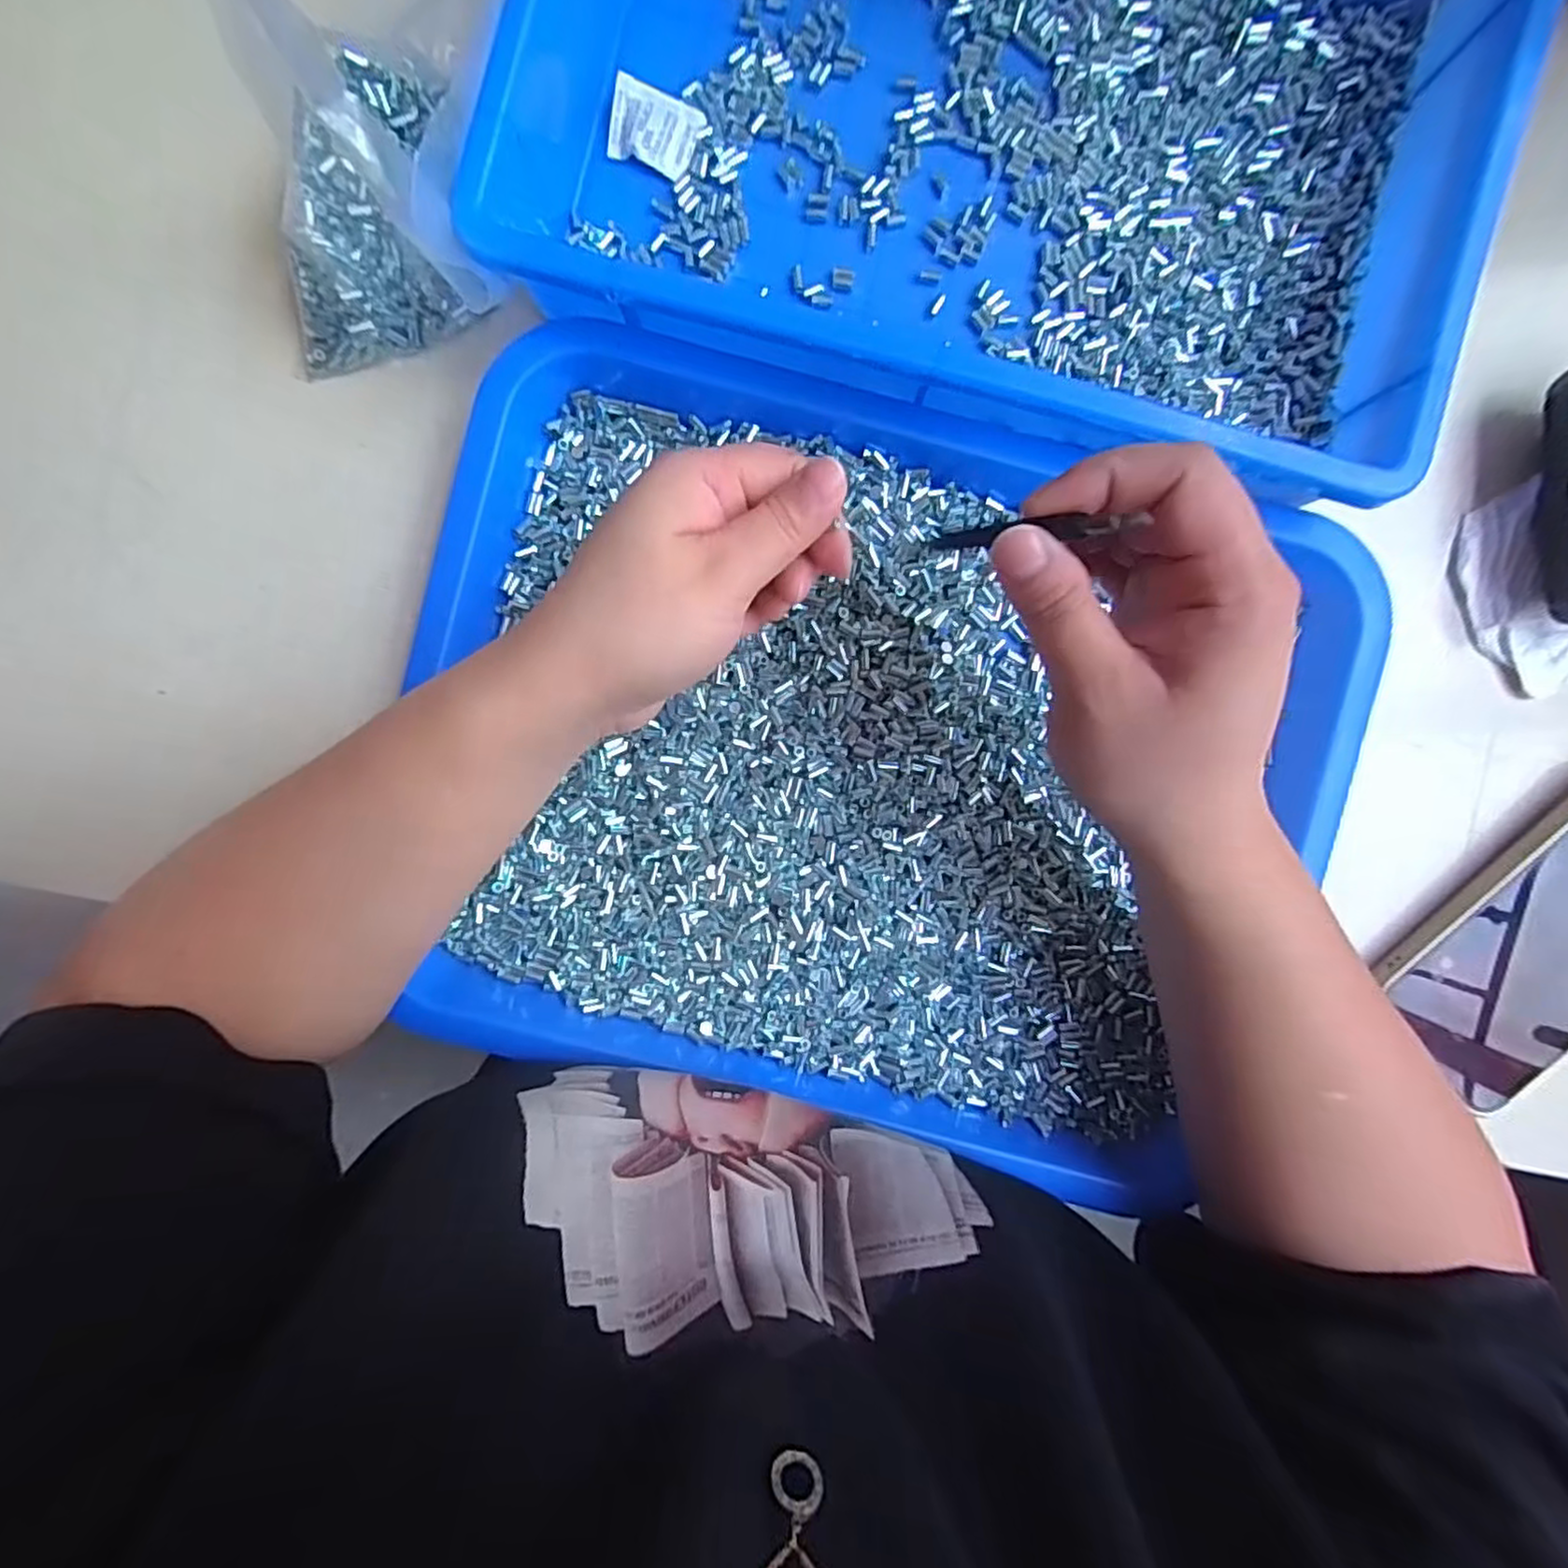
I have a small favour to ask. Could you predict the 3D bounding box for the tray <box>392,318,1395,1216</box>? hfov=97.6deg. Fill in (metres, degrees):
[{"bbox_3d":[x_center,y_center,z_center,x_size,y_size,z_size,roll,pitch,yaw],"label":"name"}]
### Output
[{"bbox_3d":[0.031,-0.005,0.282,0.370,0.050,0.302,15,92,0],"label":"tray"}]

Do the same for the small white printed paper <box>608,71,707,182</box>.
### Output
[{"bbox_3d":[-0.056,-0.283,0.296,0.037,0.007,0.029,19,92,0],"label":"small white printed paper"}]

